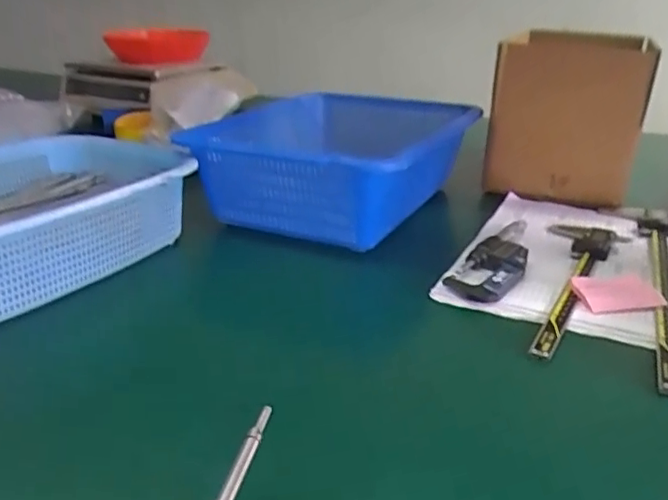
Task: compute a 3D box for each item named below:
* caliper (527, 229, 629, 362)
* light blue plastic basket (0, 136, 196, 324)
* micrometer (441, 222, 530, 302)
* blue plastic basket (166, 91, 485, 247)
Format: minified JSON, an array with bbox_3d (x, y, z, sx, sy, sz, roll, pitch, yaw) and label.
[{"bbox_3d":[0.220,0.027,0.566,0.072,0.022,0.272,13,26,26],"label":"caliper"},{"bbox_3d":[-0.304,-0.031,0.564,0.226,0.094,0.342,14,27,28],"label":"light blue plastic basket"},{"bbox_3d":[0.167,0.007,0.604,0.057,0.022,0.172,15,27,29],"label":"micrometer"},{"bbox_3d":[-0.001,-0.108,0.753,0.286,0.111,0.327,10,25,20],"label":"blue plastic basket"}]

